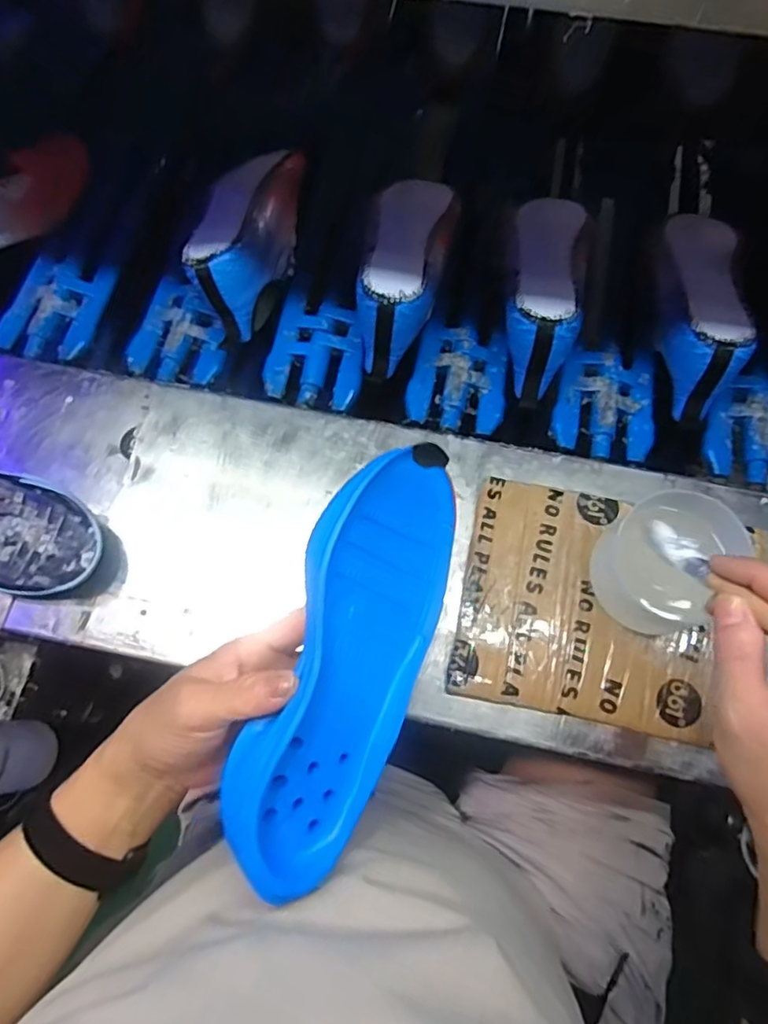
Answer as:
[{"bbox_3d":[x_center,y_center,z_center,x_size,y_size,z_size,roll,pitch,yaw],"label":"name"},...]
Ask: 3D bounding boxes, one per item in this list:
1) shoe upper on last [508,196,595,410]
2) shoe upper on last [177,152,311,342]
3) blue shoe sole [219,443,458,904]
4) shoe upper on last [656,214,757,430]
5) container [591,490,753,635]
[{"bbox_3d":[0.149,-0.213,0.556,0.079,0.092,0.222,12,71,5],"label":"shoe upper on last"},{"bbox_3d":[-0.134,-0.265,0.577,0.077,0.093,0.201,7,77,4],"label":"shoe upper on last"},{"bbox_3d":[-0.023,0.081,0.352,0.092,0.048,0.245,28,75,-34],"label":"blue shoe sole"},{"bbox_3d":[0.290,-0.185,0.548,0.072,0.101,0.211,9,77,5],"label":"shoe upper on last"},{"bbox_3d":[0.203,0.037,0.434,0.081,0.065,0.090,38,81,10],"label":"container"}]

